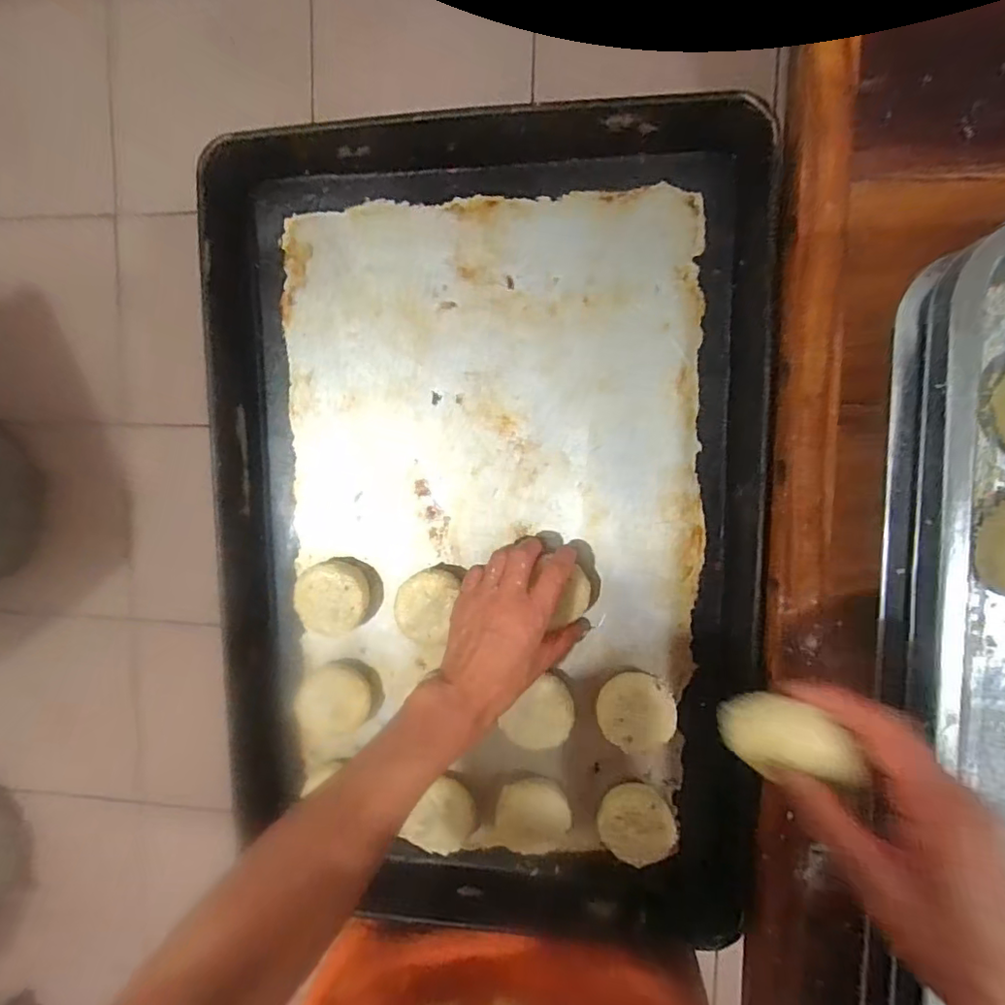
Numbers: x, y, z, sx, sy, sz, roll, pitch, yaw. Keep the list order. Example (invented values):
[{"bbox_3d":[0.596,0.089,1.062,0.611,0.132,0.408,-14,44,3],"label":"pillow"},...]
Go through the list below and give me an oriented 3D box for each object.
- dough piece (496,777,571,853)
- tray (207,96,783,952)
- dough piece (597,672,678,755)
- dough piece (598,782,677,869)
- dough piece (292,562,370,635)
[{"bbox_3d":[0.025,0.257,0.464,0.059,0.018,0.051,-6,95,8],"label":"dough piece"},{"bbox_3d":[-0.016,0.037,0.438,0.411,0.051,0.634,0,96,8],"label":"tray"},{"bbox_3d":[0.106,0.163,0.443,0.059,0.024,0.057,1,96,8],"label":"dough piece"},{"bbox_3d":[0.107,0.257,0.451,0.057,0.024,0.063,-28,91,10],"label":"dough piece"},{"bbox_3d":[-0.140,0.079,0.468,0.061,0.028,0.057,1,96,8],"label":"dough piece"}]

